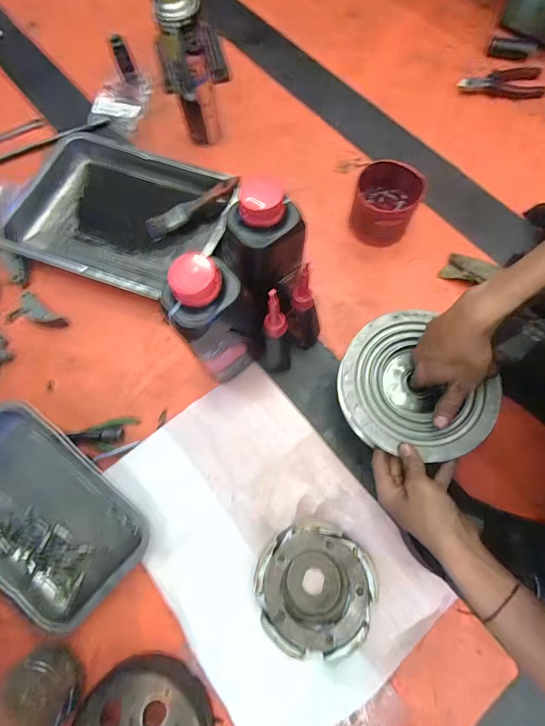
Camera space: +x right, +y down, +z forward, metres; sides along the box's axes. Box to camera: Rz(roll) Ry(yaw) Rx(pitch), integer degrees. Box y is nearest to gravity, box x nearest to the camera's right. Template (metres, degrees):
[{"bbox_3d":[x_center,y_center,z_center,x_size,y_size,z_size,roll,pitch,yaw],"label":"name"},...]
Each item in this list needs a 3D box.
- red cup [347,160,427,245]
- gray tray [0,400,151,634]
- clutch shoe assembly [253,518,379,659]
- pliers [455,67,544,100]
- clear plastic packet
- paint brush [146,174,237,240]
[{"bbox_3d":[0.175,-0.245,0.556,0.095,0.086,0.092,-1,73,2],"label":"red cup"},{"bbox_3d":[-0.293,0.189,0.444,0.261,0.049,0.192,44,87,2],"label":"gray tray"},{"bbox_3d":[0.049,0.270,0.428,0.134,0.031,0.136,-1,73,2],"label":"clutch shoe assembly"},{"bbox_3d":[0.439,-0.536,0.674,0.168,0.022,0.057,-6,73,0],"label":"pliers"},{"bbox_3d":[-0.300,-0.513,0.697,0.103,0.034,0.143,16,74,7],"label":"clear plastic packet"},{"bbox_3d":[-0.136,-0.263,0.592,0.172,0.012,0.045,-27,73,8],"label":"paint brush"}]

